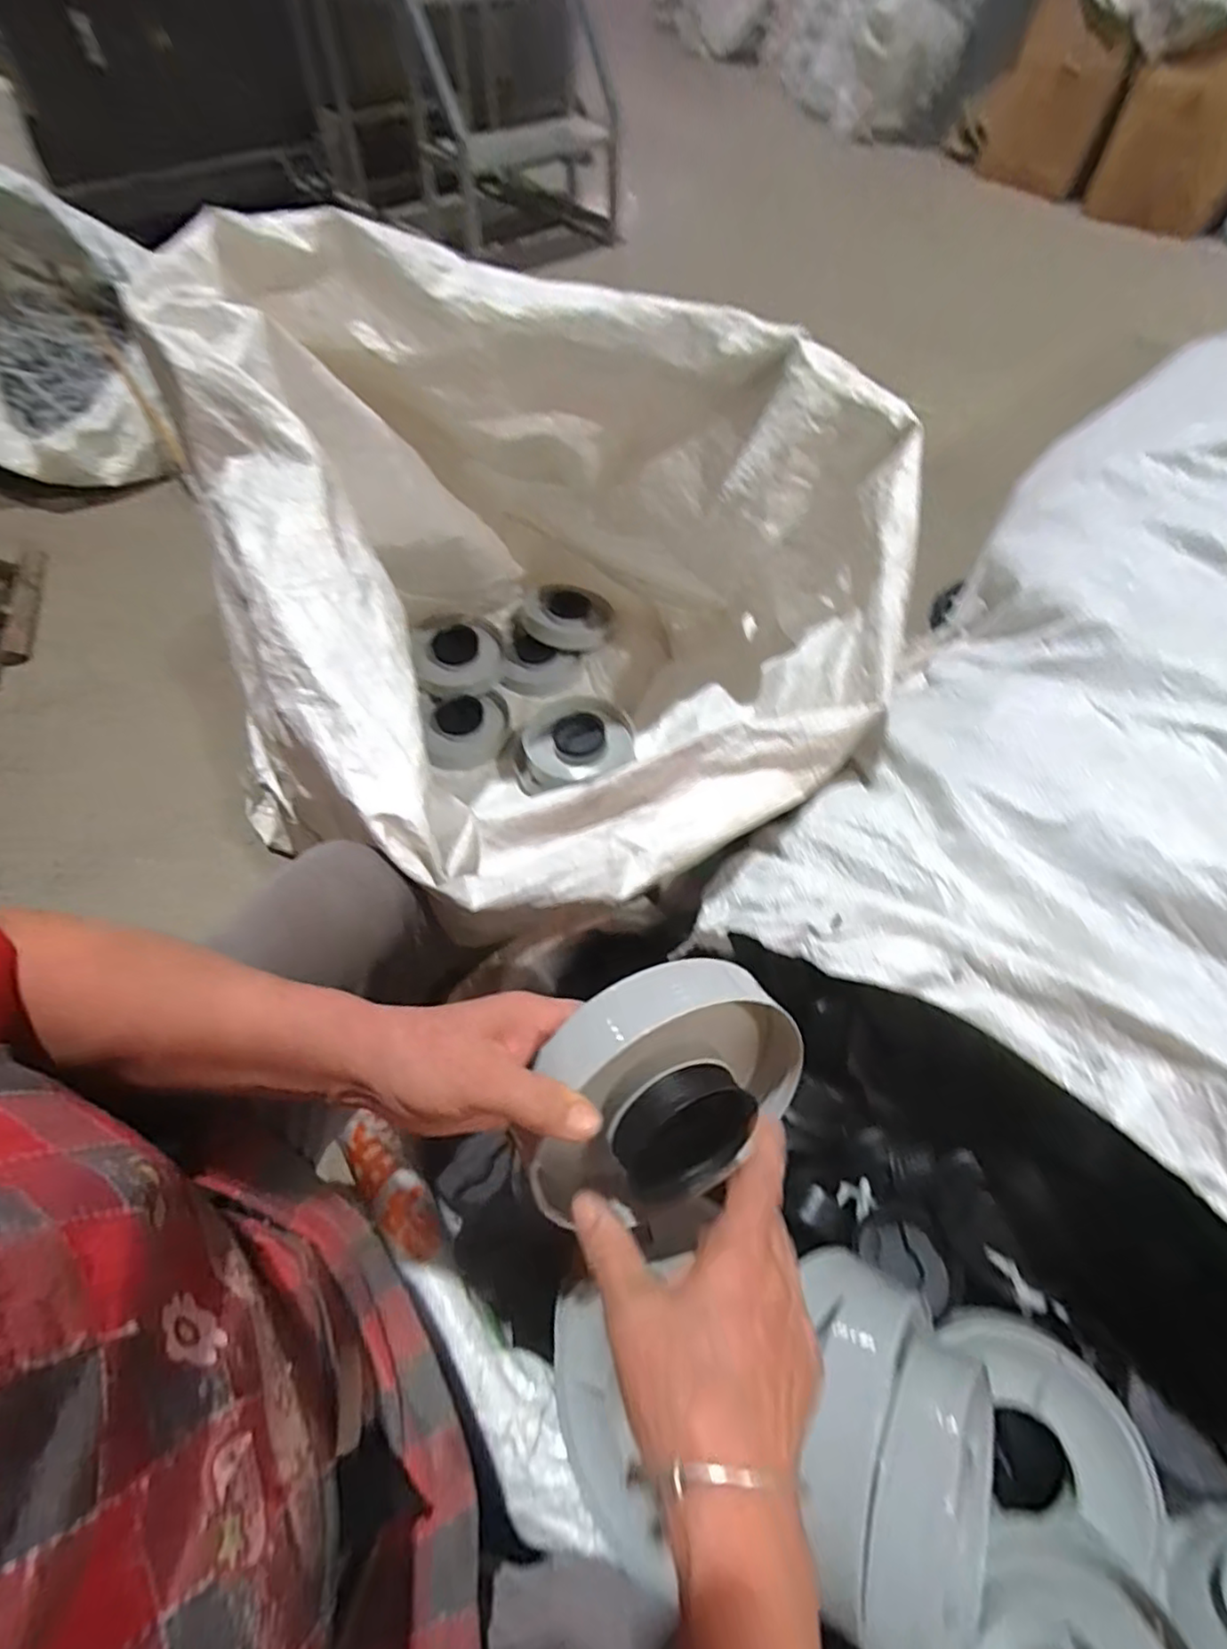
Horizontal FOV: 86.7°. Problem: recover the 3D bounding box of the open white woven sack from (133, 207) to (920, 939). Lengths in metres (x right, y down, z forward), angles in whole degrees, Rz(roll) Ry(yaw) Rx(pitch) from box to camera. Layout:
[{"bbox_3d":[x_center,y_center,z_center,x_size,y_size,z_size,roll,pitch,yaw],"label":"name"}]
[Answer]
[{"bbox_3d":[-0.043,-0.234,0.737,0.664,0.579,0.728,33,62,17],"label":"open white woven sack"}]

